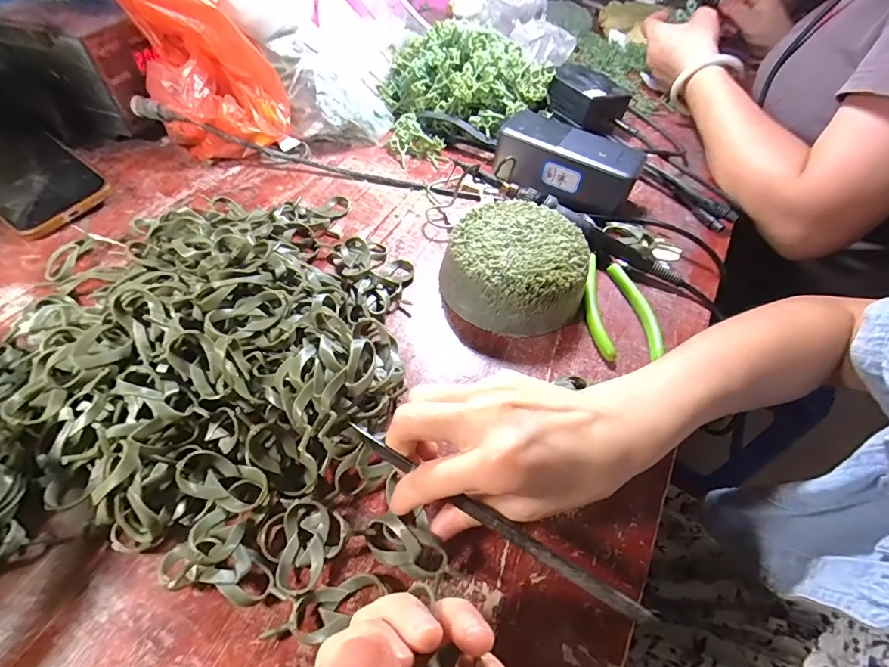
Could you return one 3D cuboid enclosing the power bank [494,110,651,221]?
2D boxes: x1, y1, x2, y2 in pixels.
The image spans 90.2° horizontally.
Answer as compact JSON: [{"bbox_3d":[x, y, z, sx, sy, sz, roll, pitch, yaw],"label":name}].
[{"bbox_3d":[0.116,-0.163,0.420,0.127,0.052,0.057,29,56,16],"label":"power bank"}]

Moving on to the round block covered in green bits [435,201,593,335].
[{"bbox_3d":[0.054,-0.052,0.337,0.101,0.046,0.099,20,54,9],"label":"round block covered in green bits"}]

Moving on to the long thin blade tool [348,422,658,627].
[{"bbox_3d":[0.023,0.090,0.214,0.165,0.004,0.008,30,97,10],"label":"long thin blade tool"}]

